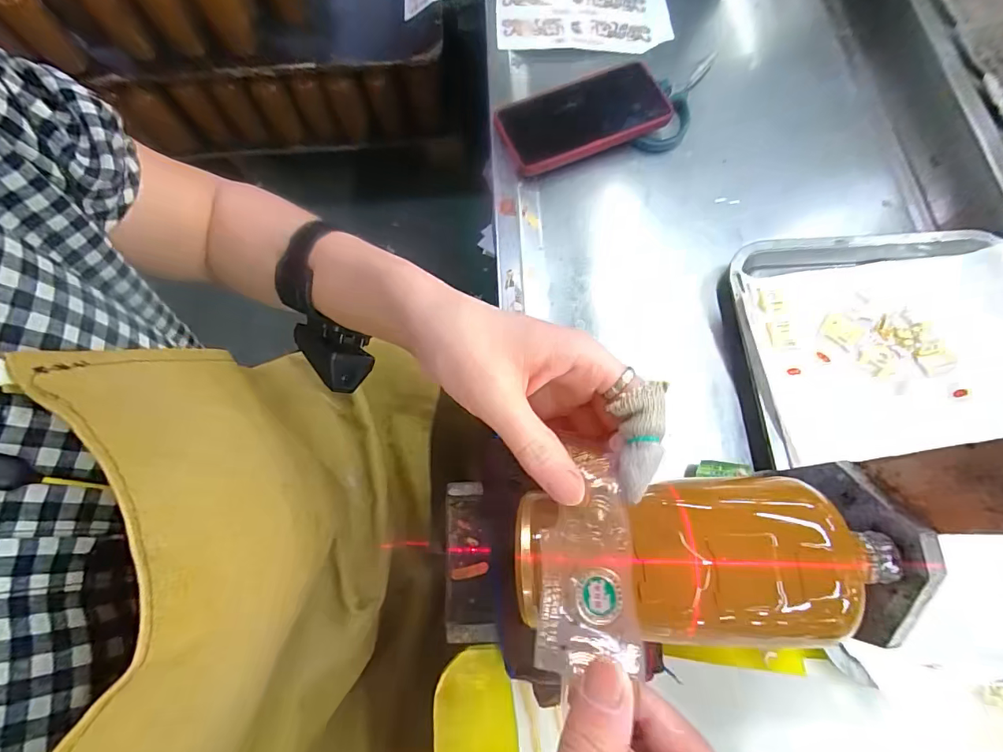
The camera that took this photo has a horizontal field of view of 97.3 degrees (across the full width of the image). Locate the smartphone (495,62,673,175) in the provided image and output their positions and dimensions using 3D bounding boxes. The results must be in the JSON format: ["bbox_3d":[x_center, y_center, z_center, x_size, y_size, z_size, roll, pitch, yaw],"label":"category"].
[{"bbox_3d":[0.081,-0.264,0.446,0.160,0.017,0.088,-23,75,2],"label":"smartphone"}]

